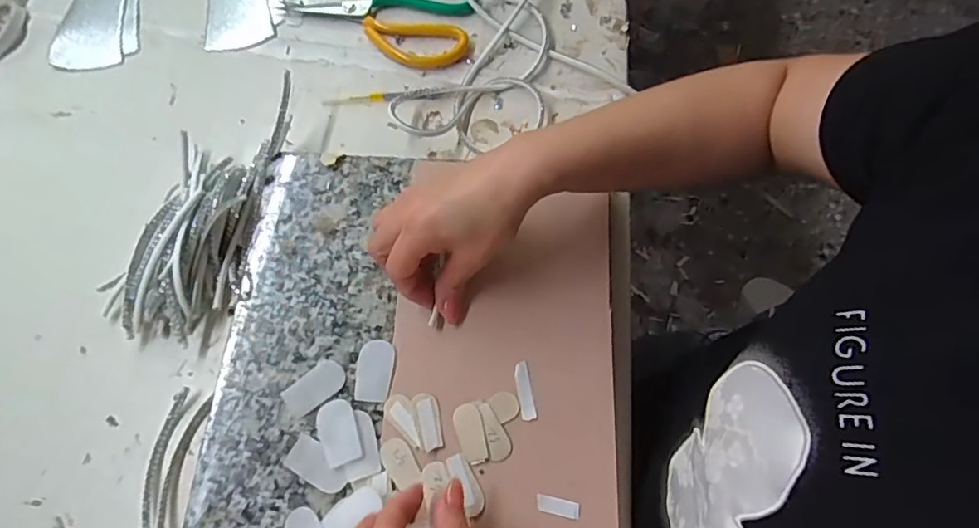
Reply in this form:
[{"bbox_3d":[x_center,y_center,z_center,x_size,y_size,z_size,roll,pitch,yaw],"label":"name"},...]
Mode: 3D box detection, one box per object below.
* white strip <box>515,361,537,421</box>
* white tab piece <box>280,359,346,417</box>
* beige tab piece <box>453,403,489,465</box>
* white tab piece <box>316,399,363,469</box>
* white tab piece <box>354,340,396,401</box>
[{"bbox_3d":[0.025,0.087,0.375,0.010,0.004,0.039,-9,69,-3],"label":"white strip"},{"bbox_3d":[-0.122,0.085,0.379,0.042,0.004,0.024,-37,73,-13],"label":"white tab piece"},{"bbox_3d":[-0.013,0.113,0.363,0.018,0.004,0.038,-12,69,-4],"label":"beige tab piece"},{"bbox_3d":[-0.102,0.113,0.366,0.026,0.006,0.043,-20,70,-7],"label":"white tab piece"},{"bbox_3d":[-0.081,0.075,0.383,0.025,0.004,0.043,5,69,2],"label":"white tab piece"}]

